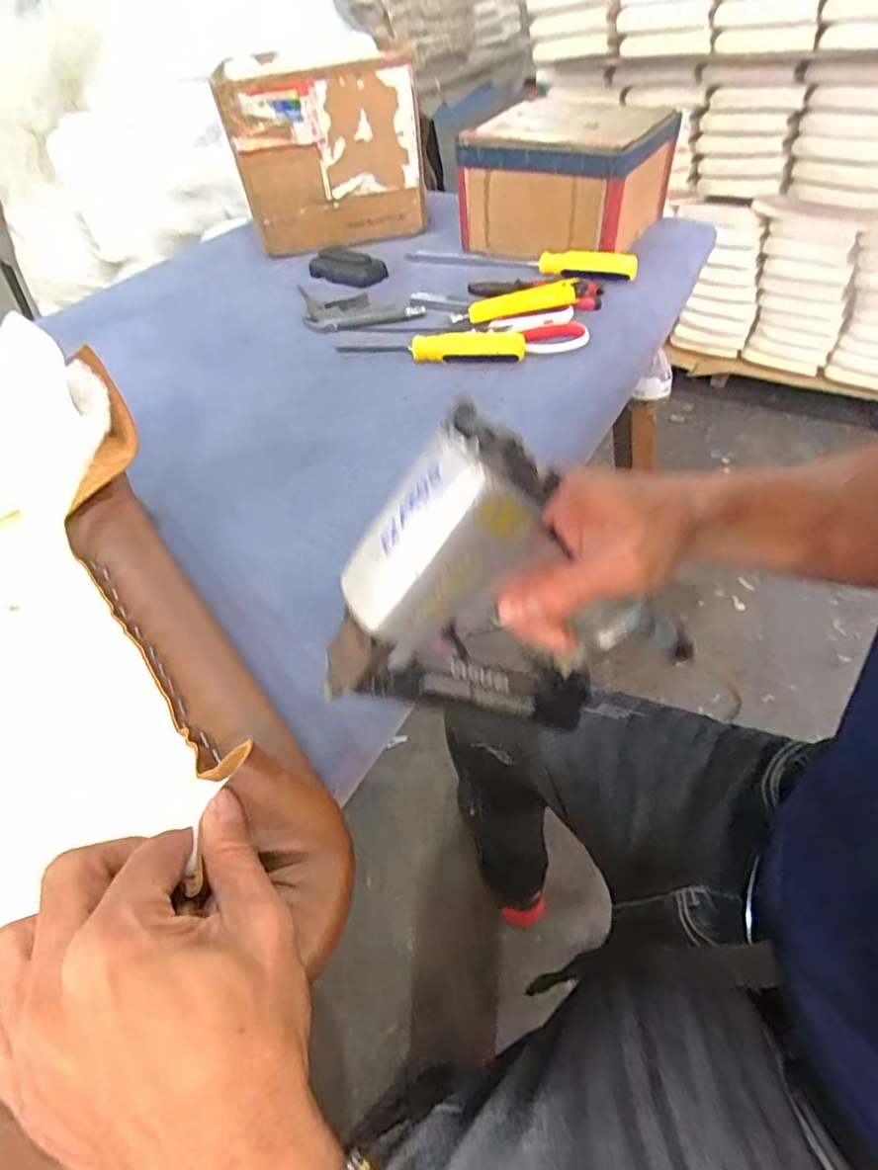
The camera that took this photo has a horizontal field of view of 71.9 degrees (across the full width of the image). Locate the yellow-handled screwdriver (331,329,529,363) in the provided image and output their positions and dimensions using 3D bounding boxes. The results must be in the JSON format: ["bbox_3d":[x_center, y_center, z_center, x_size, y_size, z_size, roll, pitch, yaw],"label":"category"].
[{"bbox_3d":[-0.009,-0.245,0.625,0.186,0.022,0.031,4,48,10],"label":"yellow-handled screwdriver"}]

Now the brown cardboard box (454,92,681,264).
[{"bbox_3d":[0.159,-0.516,0.773,0.212,0.123,0.190,21,53,24],"label":"brown cardboard box"}]

